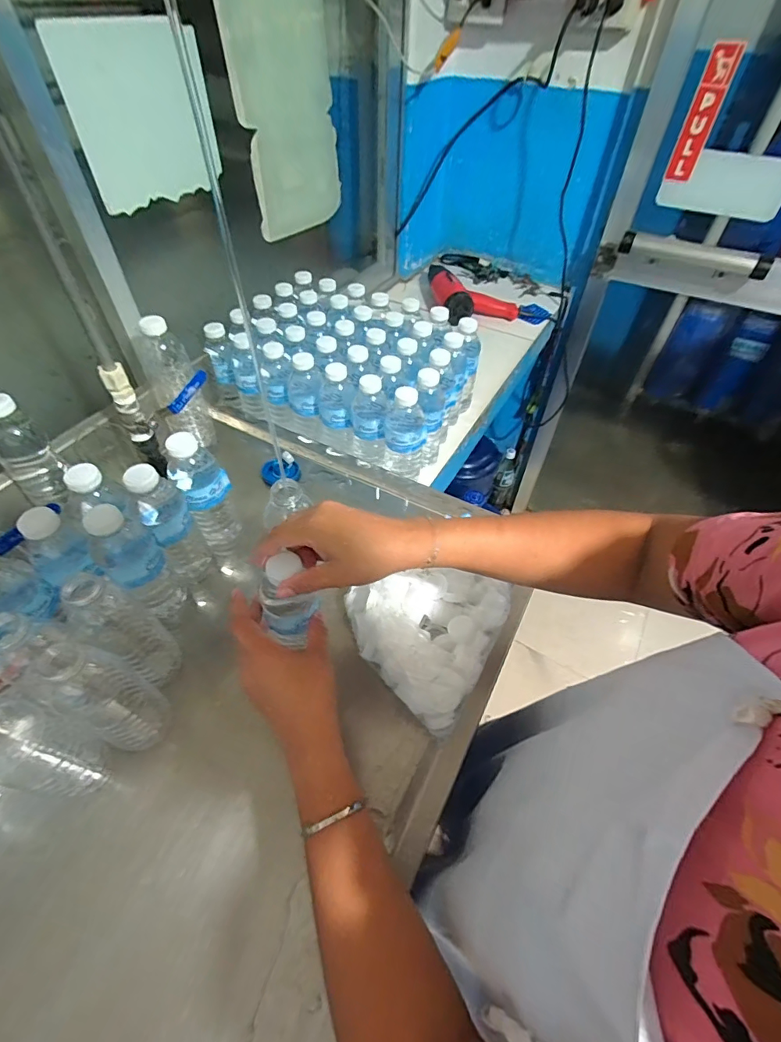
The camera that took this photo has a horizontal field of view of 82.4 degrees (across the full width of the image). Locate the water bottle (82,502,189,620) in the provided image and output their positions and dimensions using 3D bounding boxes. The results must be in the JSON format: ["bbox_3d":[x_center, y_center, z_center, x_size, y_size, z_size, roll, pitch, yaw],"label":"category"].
[{"bbox_3d":[-0.266,0.056,0.484,0.053,0.179,0.054,-35,59,-26],"label":"water bottle"}]

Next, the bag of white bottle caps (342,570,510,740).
[{"bbox_3d":[0.029,0.115,0.505,0.172,0.064,0.162,28,55,20],"label":"bag of white bottle caps"}]

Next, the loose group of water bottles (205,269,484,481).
[{"bbox_3d":[-0.072,-0.266,0.773,0.386,0.145,0.272,22,53,16],"label":"loose group of water bottles"}]

